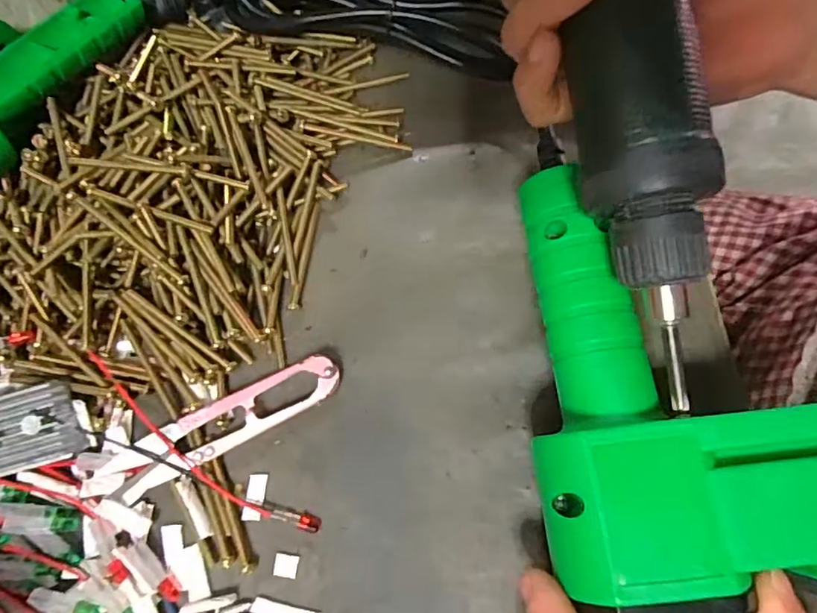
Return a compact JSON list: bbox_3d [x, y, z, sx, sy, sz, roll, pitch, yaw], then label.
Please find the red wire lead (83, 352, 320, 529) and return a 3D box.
[{"bbox_3d":[-0.092,0.063,0.217,0.122,0.007,0.027,28,74,15],"label":"red wire lead"}]

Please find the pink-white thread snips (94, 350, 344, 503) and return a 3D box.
[{"bbox_3d":[-0.077,0.049,0.220,0.103,0.012,0.021,-26,69,-5],"label":"pink-white thread snips"}]

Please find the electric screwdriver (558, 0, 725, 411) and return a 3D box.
[{"bbox_3d":[0.067,-0.094,0.168,0.046,0.032,0.233,-9,90,-2],"label":"electric screwdriver"}]

